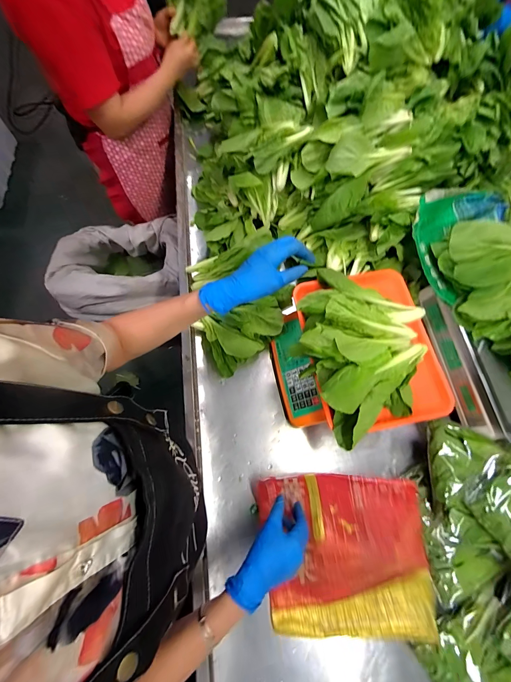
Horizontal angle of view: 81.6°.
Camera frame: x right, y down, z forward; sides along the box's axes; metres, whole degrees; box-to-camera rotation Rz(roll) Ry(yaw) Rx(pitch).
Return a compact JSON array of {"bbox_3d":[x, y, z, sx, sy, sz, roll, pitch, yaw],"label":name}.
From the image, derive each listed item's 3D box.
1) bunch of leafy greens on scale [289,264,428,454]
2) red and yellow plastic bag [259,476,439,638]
[{"bbox_3d":[0.177,0.012,0.493,0.196,0.099,0.295,7,70,1],"label":"bunch of leafy greens on scale"},{"bbox_3d":[0.156,0.361,0.519,0.275,0.064,0.262,-6,80,5],"label":"red and yellow plastic bag"}]

